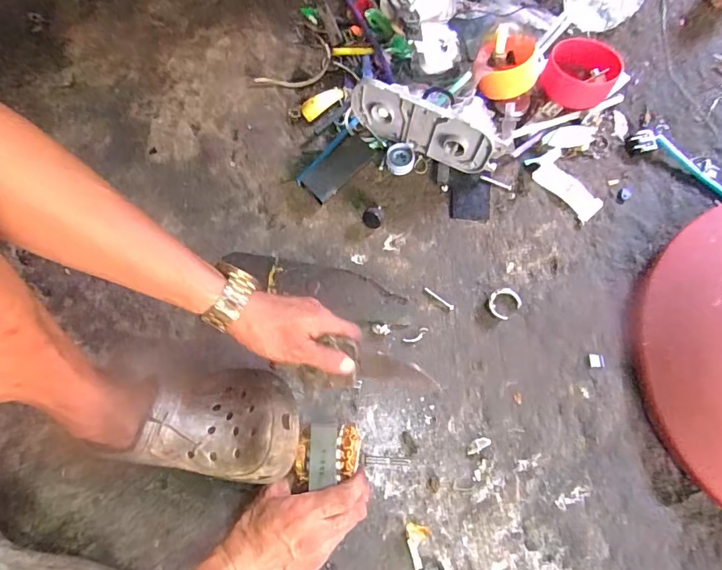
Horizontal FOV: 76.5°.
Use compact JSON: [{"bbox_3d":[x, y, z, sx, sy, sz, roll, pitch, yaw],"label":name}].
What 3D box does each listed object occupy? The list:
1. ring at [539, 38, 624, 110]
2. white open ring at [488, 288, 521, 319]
[{"bbox_3d":[0.285,-0.276,0.598,0.087,0.038,0.083,-1,72,2],"label":"ring"},{"bbox_3d":[0.174,0.021,0.555,0.040,0.009,0.034,-38,76,-9],"label":"white open ring"}]

